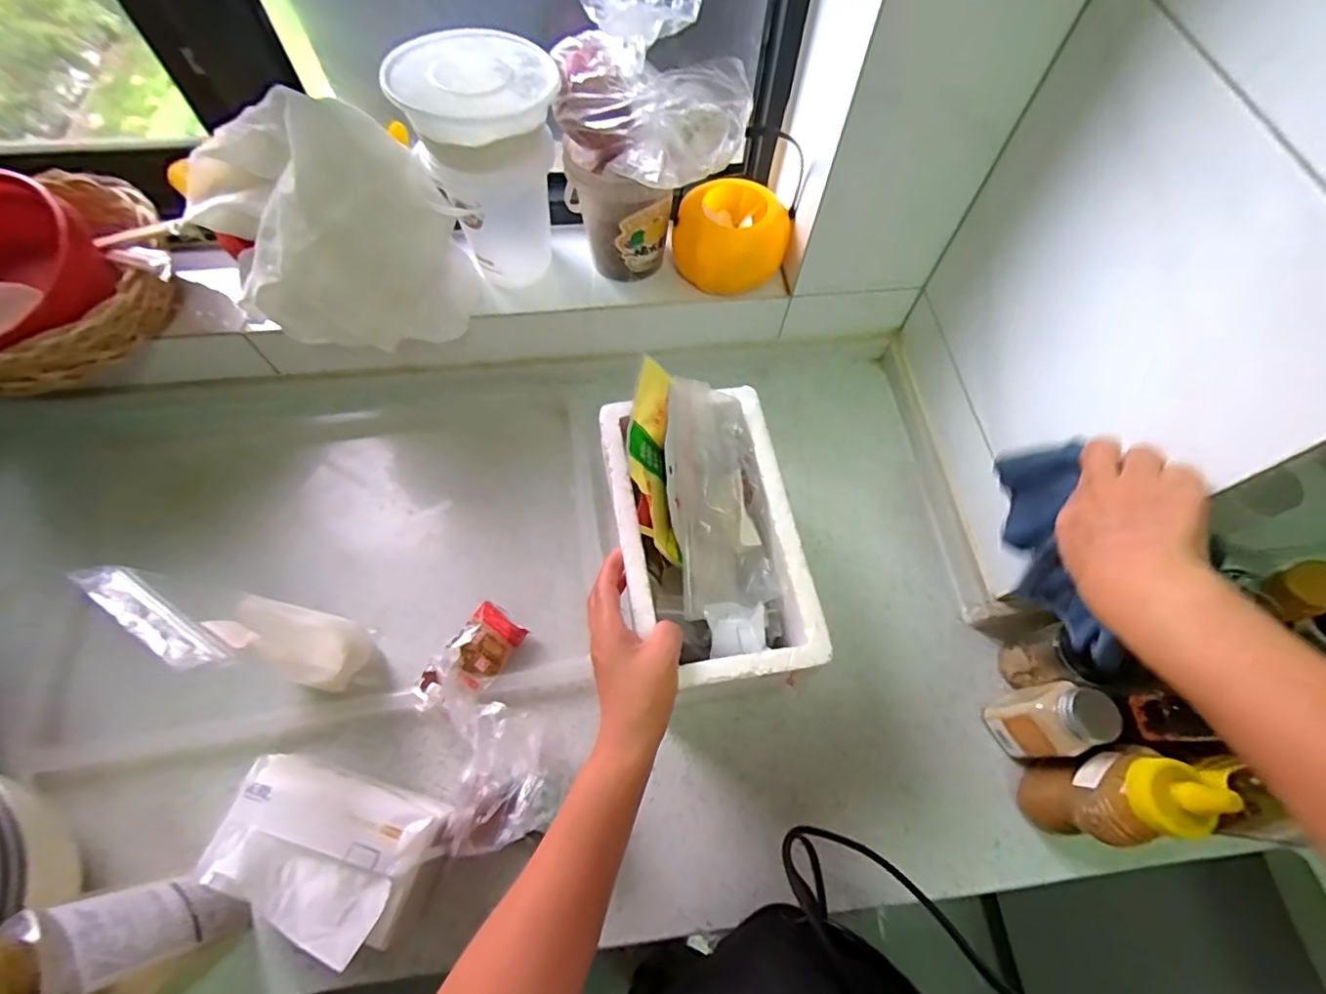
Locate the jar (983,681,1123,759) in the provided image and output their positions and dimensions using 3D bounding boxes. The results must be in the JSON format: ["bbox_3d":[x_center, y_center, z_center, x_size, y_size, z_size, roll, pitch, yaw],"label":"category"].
[{"bbox_3d":[0.348,0.199,0.510,0.059,0.121,0.056,-16,64,-10],"label":"jar"}]

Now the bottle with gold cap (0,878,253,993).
[{"bbox_3d":[-0.378,0.309,0.378,0.061,0.210,0.064,1,63,-1],"label":"bottle with gold cap"}]

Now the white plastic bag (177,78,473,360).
[{"bbox_3d":[-0.311,-0.255,0.559,0.207,0.200,0.134,-25,66,-14],"label":"white plastic bag"}]

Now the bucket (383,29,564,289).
[{"bbox_3d":[-0.172,-0.325,0.573,0.130,0.199,0.132,1,63,-1],"label":"bucket"}]

